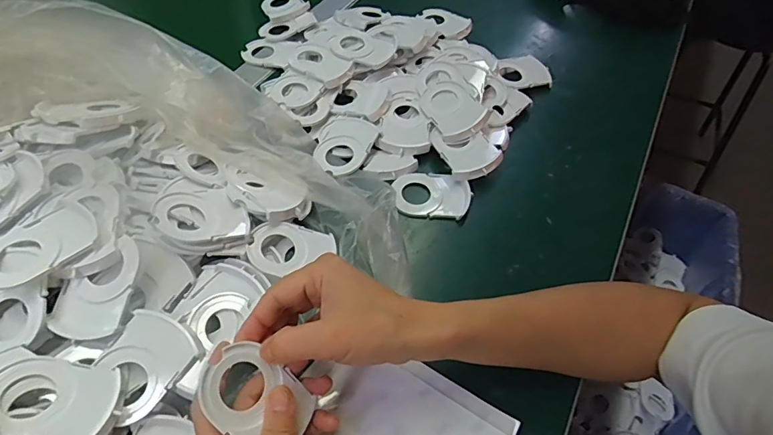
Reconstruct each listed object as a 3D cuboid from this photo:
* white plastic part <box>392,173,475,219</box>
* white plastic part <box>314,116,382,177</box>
[{"bbox_3d":[0.048,-0.025,0.495,0.078,0.011,0.053,6,53,1],"label":"white plastic part"},{"bbox_3d":[-0.047,-0.078,0.514,0.062,0.016,0.075,21,55,12],"label":"white plastic part"}]

